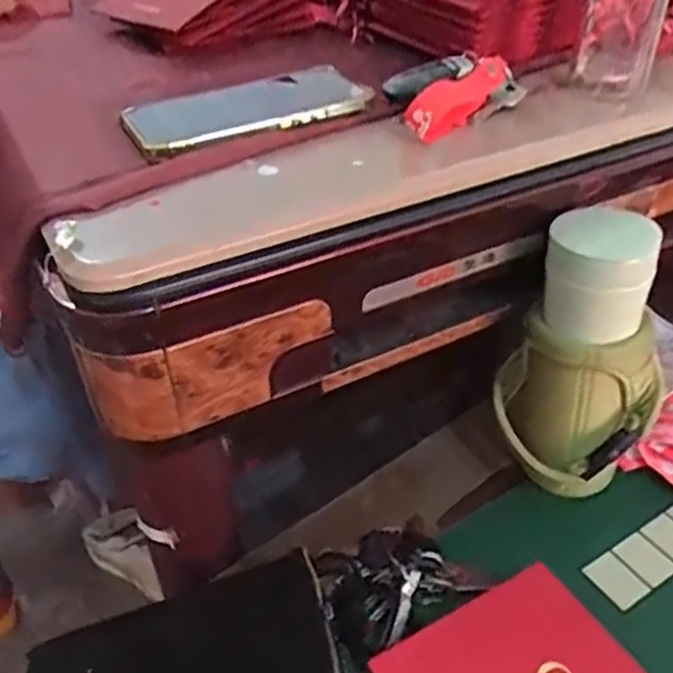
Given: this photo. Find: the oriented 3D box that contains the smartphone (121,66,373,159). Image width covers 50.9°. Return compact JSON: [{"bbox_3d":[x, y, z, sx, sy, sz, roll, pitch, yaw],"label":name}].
[{"bbox_3d":[-0.061,-0.155,0.484,0.160,0.012,0.083,-18,42,-20],"label":"smartphone"}]

